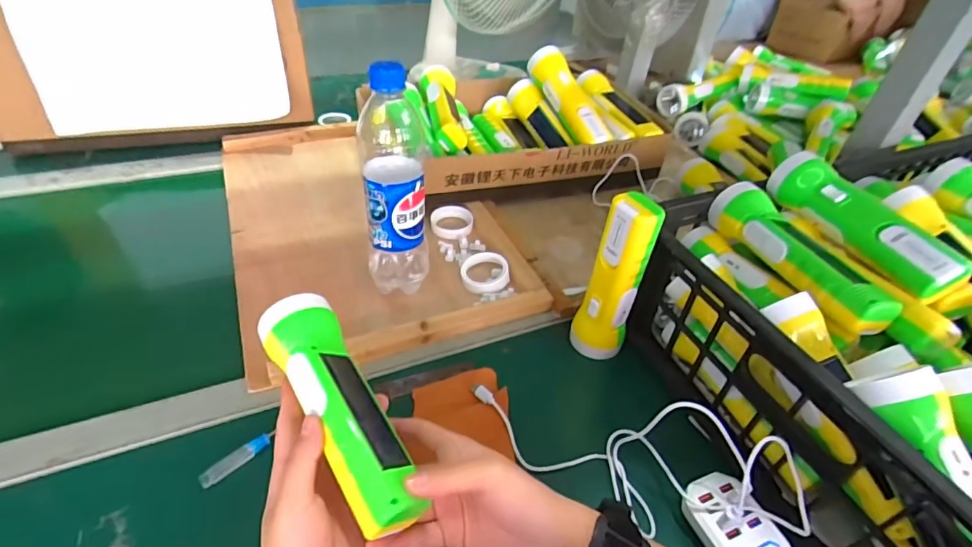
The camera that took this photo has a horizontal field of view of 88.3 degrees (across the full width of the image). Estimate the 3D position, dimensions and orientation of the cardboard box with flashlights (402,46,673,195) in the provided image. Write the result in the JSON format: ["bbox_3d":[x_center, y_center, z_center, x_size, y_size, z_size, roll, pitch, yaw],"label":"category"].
[{"bbox_3d":[0.054,-0.238,0.742,0.354,0.119,0.269,-11,43,-17],"label":"cardboard box with flashlights"}]

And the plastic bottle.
[{"bbox_3d":[-0.087,-0.077,0.481,0.060,0.221,0.054,-5,42,-11],"label":"plastic bottle"}]

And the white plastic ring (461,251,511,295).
[{"bbox_3d":[0.000,-0.003,0.555,0.051,0.013,0.049,3,41,-3],"label":"white plastic ring"}]

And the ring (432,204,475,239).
[{"bbox_3d":[-0.043,-0.065,0.637,0.053,0.016,0.053,3,41,-3],"label":"ring"}]

